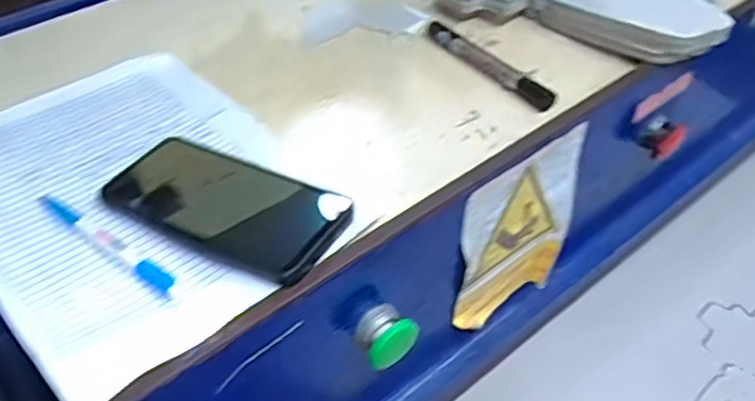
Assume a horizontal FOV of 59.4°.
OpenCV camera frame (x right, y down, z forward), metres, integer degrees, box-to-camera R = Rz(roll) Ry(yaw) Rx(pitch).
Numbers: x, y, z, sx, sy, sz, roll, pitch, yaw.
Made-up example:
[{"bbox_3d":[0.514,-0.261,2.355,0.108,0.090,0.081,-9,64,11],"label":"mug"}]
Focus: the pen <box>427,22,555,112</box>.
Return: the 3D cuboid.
[{"bbox_3d":[0.088,-0.114,0.545,0.019,0.013,0.141,-26,49,-23],"label":"pen"}]

